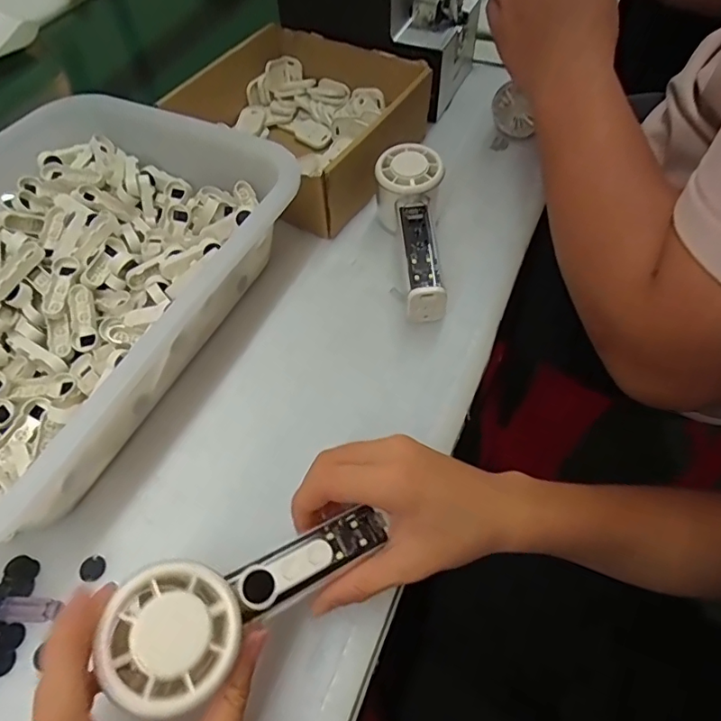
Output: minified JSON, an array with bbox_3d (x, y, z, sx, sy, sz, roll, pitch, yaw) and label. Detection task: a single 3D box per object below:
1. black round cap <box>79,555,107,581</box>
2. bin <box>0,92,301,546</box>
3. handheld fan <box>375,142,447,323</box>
[{"bbox_3d":[-0.164,0.127,0.314,0.015,0.004,0.016,-1,58,1],"label":"black round cap"},{"bbox_3d":[-0.246,-0.059,0.389,0.278,0.081,0.349,24,60,17],"label":"bin"},{"bbox_3d":[0.041,-0.105,0.423,0.052,0.060,0.148,0,57,2],"label":"handheld fan"}]

